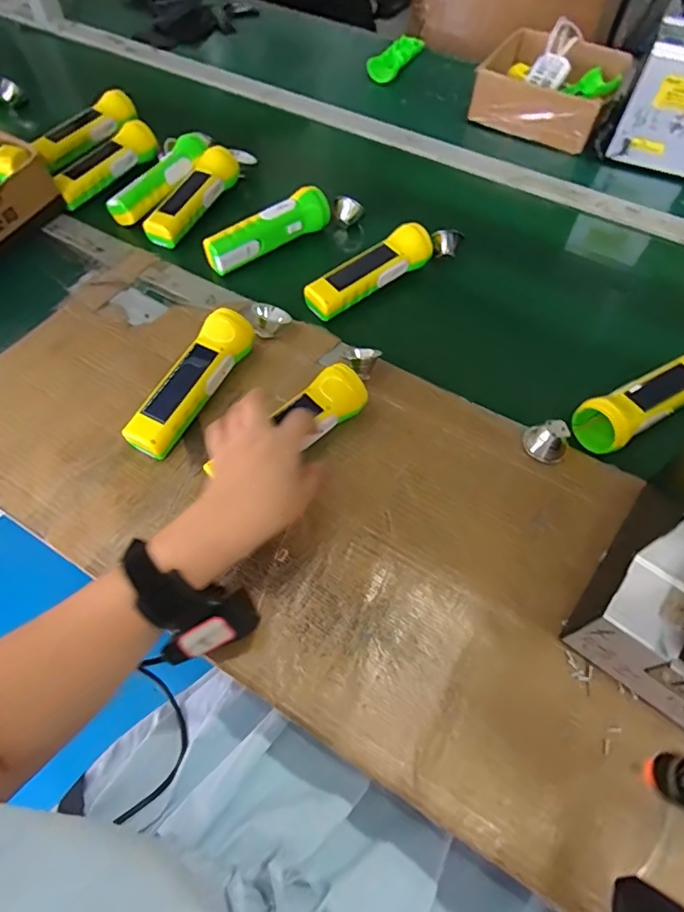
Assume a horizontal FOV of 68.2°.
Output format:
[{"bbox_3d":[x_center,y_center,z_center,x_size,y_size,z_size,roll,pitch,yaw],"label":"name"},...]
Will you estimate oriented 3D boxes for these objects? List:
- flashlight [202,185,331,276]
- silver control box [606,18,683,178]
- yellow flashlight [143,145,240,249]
[{"bbox_3d":[-0.095,-0.287,0.638,0.171,0.039,0.035,-32,65,-18],"label":"flashlight"},{"bbox_3d":[0.477,-0.509,0.722,0.129,0.139,0.124,23,62,12],"label":"silver control box"},{"bbox_3d":[-0.203,-0.349,0.677,0.069,0.039,0.170,22,62,12],"label":"yellow flashlight"}]

